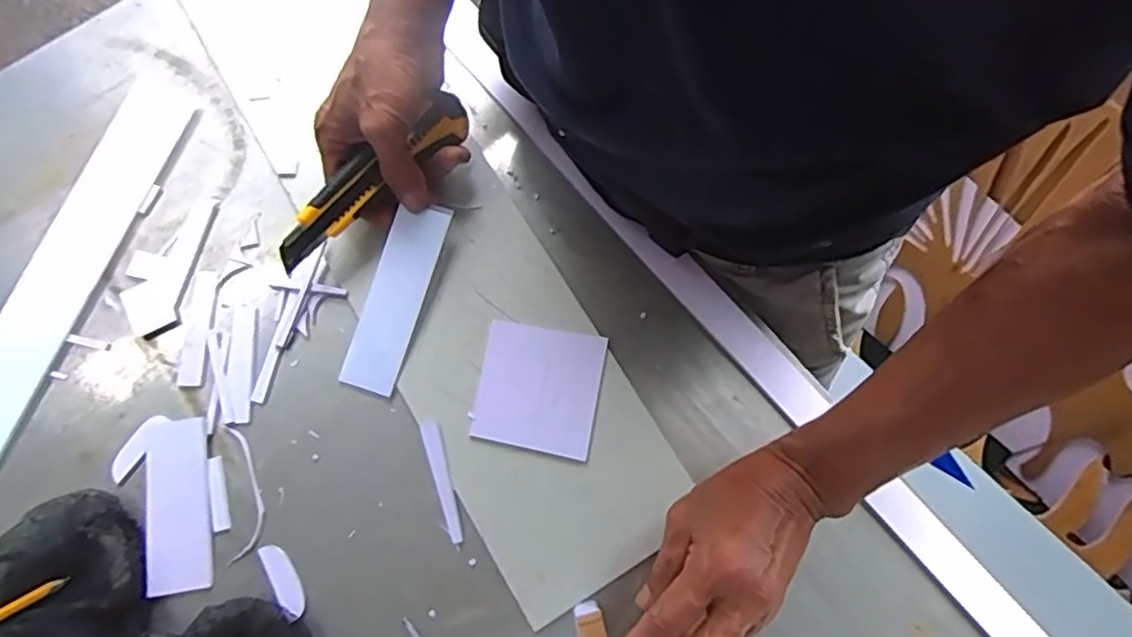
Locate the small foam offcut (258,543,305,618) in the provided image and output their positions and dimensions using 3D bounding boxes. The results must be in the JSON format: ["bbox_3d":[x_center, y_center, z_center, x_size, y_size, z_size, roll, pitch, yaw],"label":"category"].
[{"bbox_3d":[-0.181,0.167,0.424,0.018,0.005,0.049,-27,77,-8],"label":"small foam offcut"}]

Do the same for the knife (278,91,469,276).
[{"bbox_3d":[-0.133,-0.097,0.451,0.162,0.023,0.028,-43,80,-13],"label":"knife"}]

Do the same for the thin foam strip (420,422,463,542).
[{"bbox_3d":[-0.083,0.108,0.440,0.012,0.004,0.080,-15,76,-5],"label":"thin foam strip"}]

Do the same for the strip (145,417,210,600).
[{"bbox_3d":[-0.256,0.122,0.431,0.039,0.007,0.107,-9,75,-4],"label":"strip"}]

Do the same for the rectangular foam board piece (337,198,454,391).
[{"bbox_3d":[-0.119,-0.016,0.460,0.039,0.005,0.133,18,84,3],"label":"rectangular foam board piece"}]

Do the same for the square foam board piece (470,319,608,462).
[{"bbox_3d":[-0.019,0.047,0.453,0.080,0.007,0.083,11,75,2],"label":"square foam board piece"}]

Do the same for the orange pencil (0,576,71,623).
[{"bbox_3d":[-0.351,0.185,0.411,0.089,0.011,0.008,-27,77,-8],"label":"orange pencil"}]

